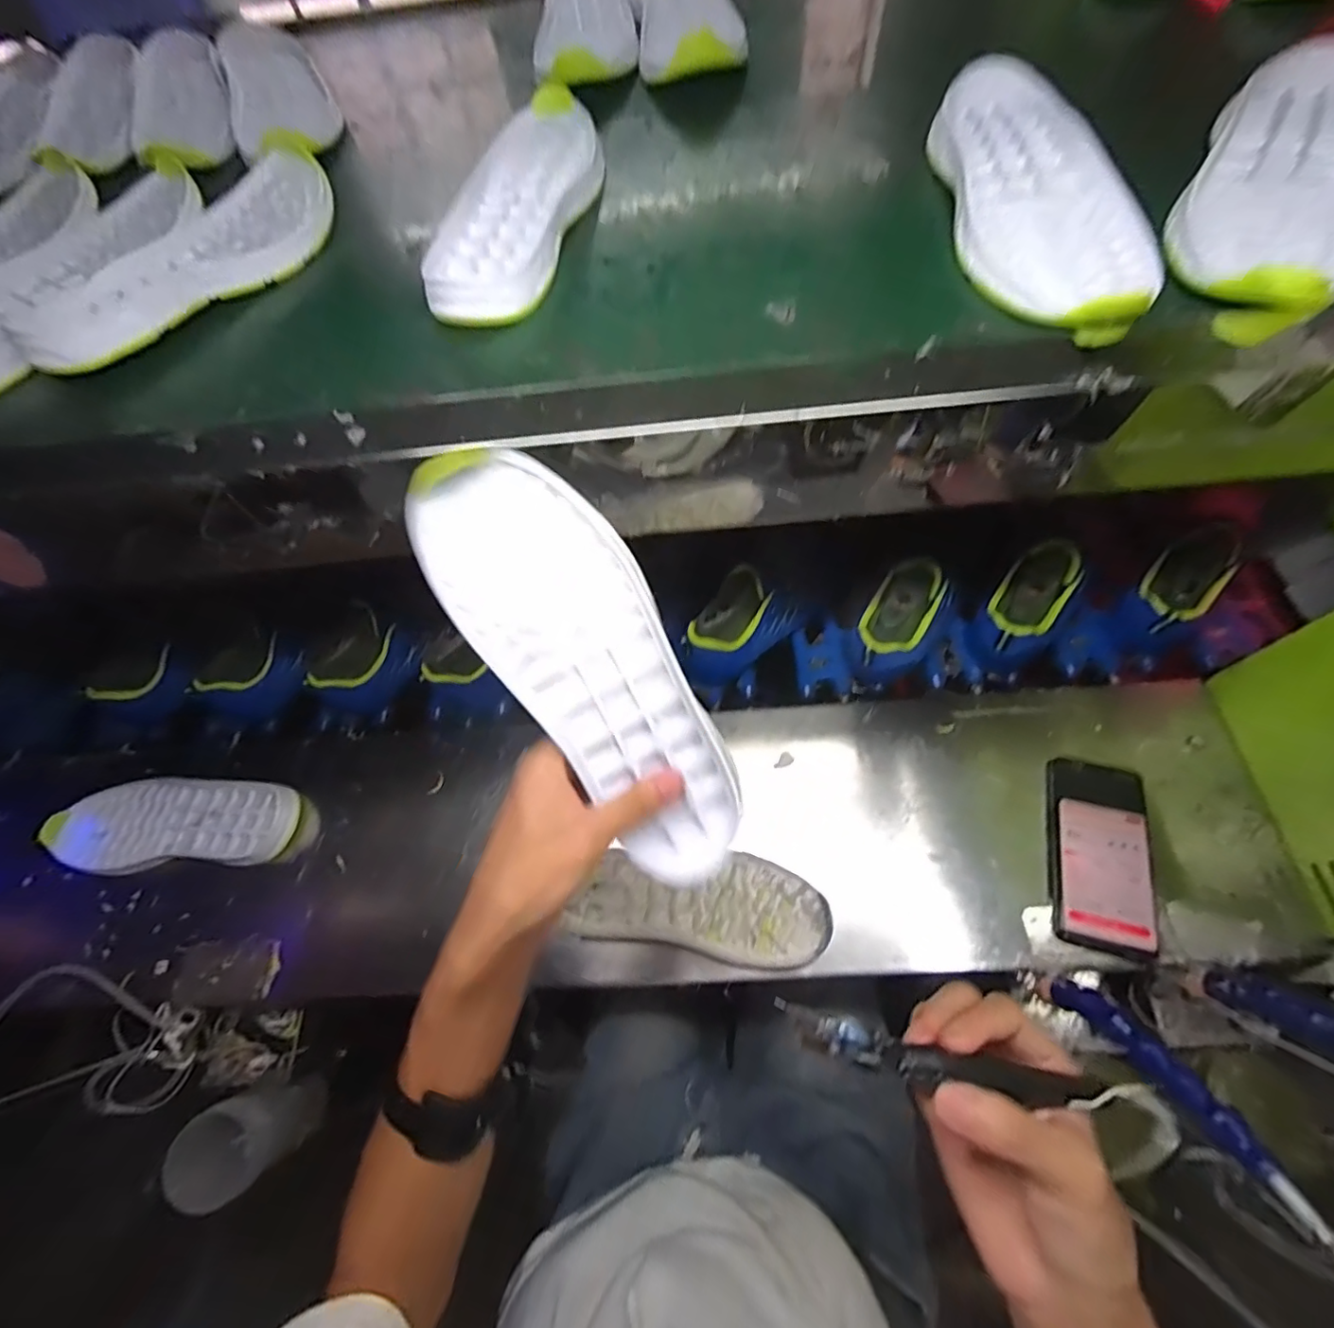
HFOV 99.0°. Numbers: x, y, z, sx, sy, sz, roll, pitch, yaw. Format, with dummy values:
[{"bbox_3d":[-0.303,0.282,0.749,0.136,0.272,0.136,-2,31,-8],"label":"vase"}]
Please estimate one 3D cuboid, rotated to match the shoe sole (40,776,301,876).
[{"bbox_3d":[-0.497,0.162,0.582,0.246,0.030,0.091,-3,67,0],"label":"shoe sole"}]

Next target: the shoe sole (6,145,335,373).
[{"bbox_3d":[-0.343,-0.288,0.405,0.104,0.027,0.231,34,72,15],"label":"shoe sole"}]

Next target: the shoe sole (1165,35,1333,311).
[{"bbox_3d":[0.372,-0.296,0.338,0.091,0.027,0.249,28,70,13],"label":"shoe sole"}]

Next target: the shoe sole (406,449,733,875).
[{"bbox_3d":[-0.037,0.005,0.300,0.084,0.023,0.240,-35,101,-13],"label":"shoe sole"}]

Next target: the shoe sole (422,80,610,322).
[{"bbox_3d":[-0.104,-0.330,0.405,0.093,0.027,0.237,8,67,5],"label":"shoe sole"}]

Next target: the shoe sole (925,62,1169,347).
[{"bbox_3d":[0.230,-0.301,0.357,0.096,0.023,0.264,-1,67,1],"label":"shoe sole"}]

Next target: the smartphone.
[{"bbox_3d":[0.372,0.161,0.486,0.078,0.019,0.156,10,67,6],"label":"smartphone"}]

